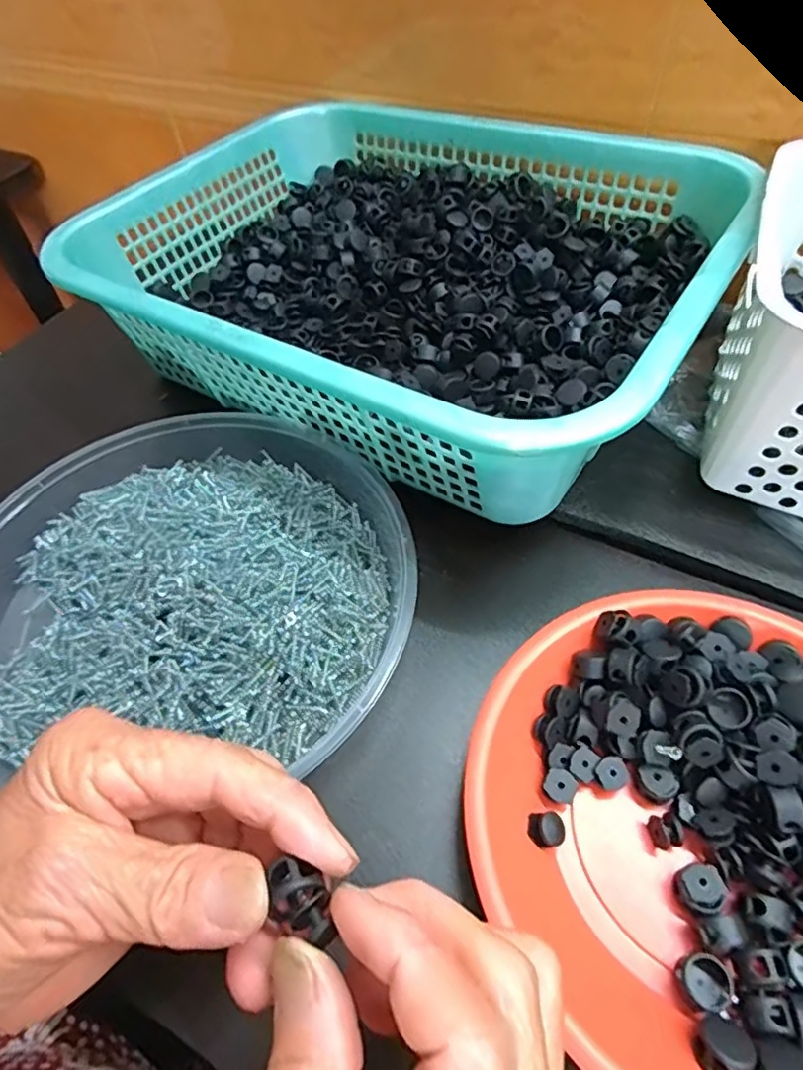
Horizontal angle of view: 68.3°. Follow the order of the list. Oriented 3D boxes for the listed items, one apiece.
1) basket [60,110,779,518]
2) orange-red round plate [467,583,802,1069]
[{"bbox_3d":[0.001,-0.173,0.391,0.377,0.088,0.291,27,60,21],"label":"basket"},{"bbox_3d":[0.127,0.111,0.234,0.183,0.036,0.192,-30,57,-17],"label":"orange-red round plate"}]

